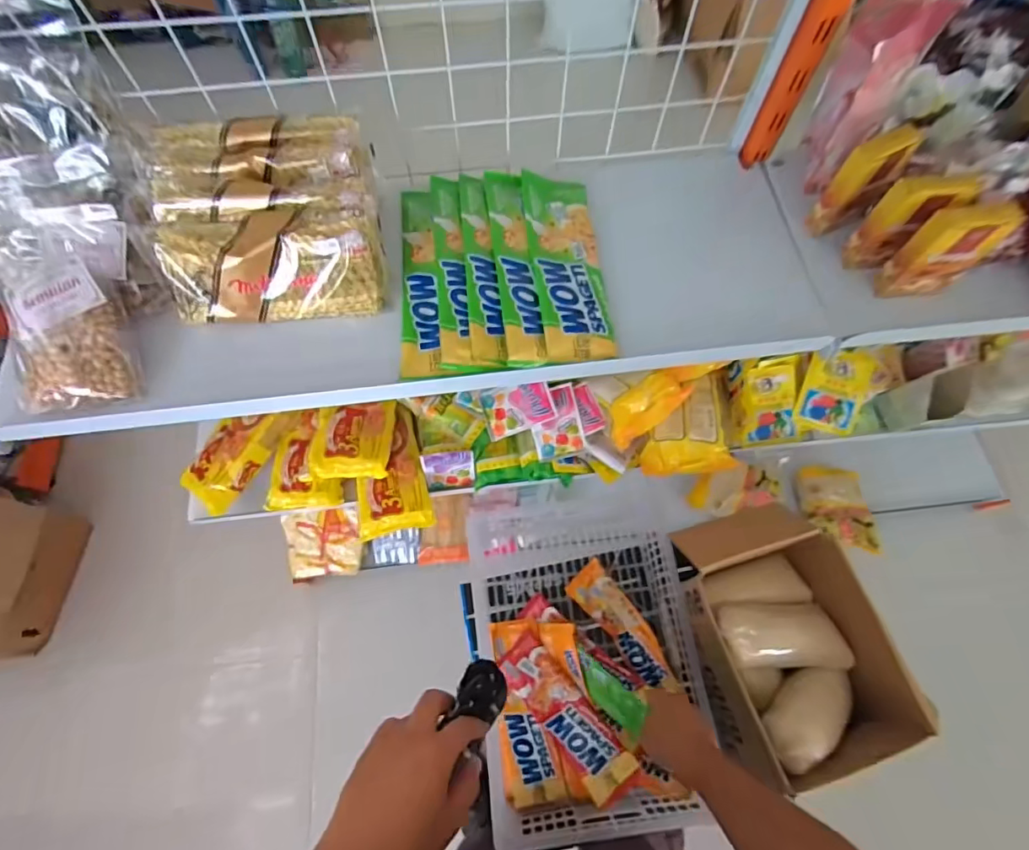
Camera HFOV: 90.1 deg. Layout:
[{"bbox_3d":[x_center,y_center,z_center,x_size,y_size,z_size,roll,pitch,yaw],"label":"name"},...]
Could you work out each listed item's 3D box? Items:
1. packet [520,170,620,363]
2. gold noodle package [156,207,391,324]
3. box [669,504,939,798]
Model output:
[{"bbox_3d":[0.057,-0.178,0.566,0.076,0.027,0.247,-6,67,-2],"label":"packet"},{"bbox_3d":[-0.239,-0.158,0.523,0.208,0.105,0.050,-8,43,-3],"label":"gold noodle package"},{"bbox_3d":[0.368,0.293,0.733,0.210,0.145,0.329,-18,68,-6],"label":"box"}]

